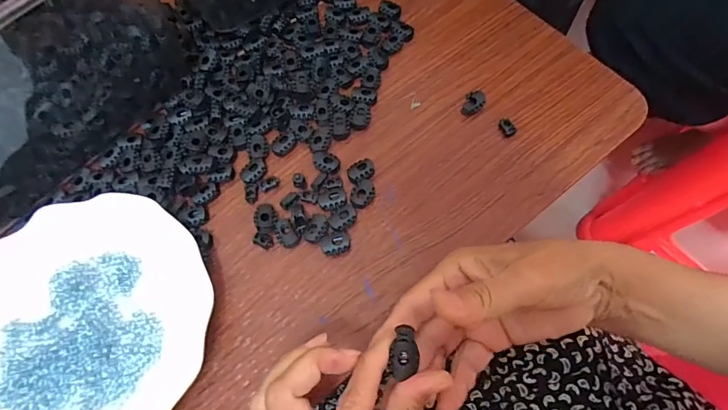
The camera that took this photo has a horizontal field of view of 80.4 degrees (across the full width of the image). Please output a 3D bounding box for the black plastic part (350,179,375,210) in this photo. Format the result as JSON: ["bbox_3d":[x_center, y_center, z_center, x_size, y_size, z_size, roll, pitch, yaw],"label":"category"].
[{"bbox_3d":[-0.001,-0.008,0.337,0.018,0.008,0.023,30,73,12],"label":"black plastic part"}]

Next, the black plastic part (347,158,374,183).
[{"bbox_3d":[-0.002,-0.026,0.347,0.022,0.010,0.017,-23,70,-7],"label":"black plastic part"}]

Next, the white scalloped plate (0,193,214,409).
[{"bbox_3d":[-0.199,0.084,0.298,0.170,0.026,0.180,-1,69,1],"label":"white scalloped plate"}]

